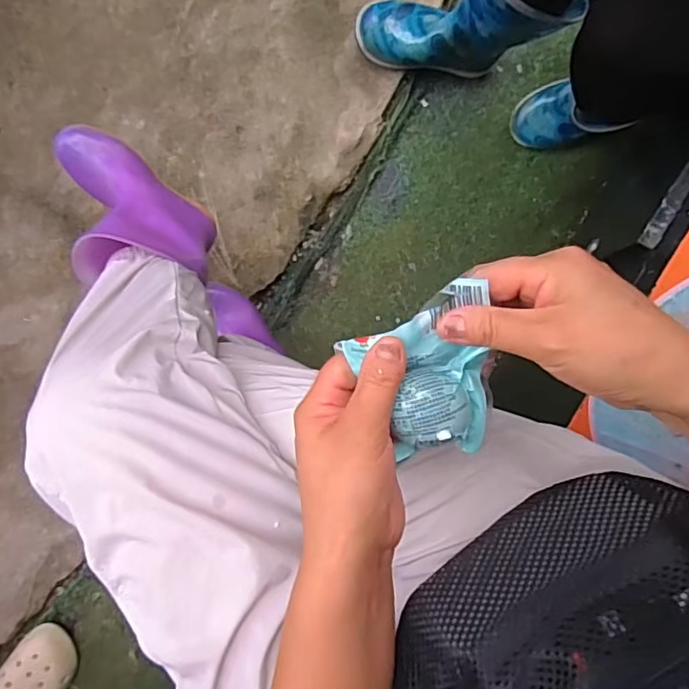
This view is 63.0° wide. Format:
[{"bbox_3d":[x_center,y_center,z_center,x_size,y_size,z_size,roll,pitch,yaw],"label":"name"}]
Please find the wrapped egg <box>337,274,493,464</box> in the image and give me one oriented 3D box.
[{"bbox_3d":[0.053,0.020,0.302,0.076,0.042,0.085,-28,87,7],"label":"wrapped egg"}]

